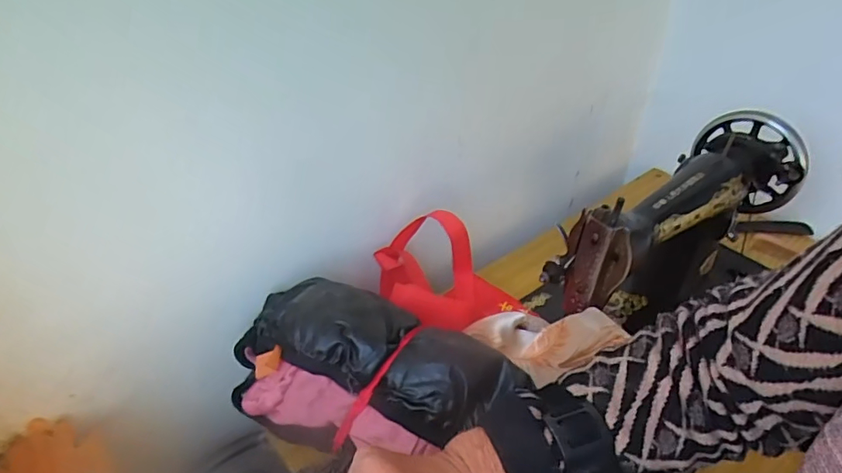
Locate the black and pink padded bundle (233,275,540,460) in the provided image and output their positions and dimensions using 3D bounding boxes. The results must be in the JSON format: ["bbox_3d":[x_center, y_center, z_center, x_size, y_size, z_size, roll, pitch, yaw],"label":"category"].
[{"bbox_3d":[-0.053,0.130,0.473,0.273,0.106,0.128,17,41,21],"label":"black and pink padded bundle"}]

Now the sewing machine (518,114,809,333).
[{"bbox_3d":[0.327,0.011,0.644,0.379,0.224,0.140,-28,45,-31],"label":"sewing machine"}]

